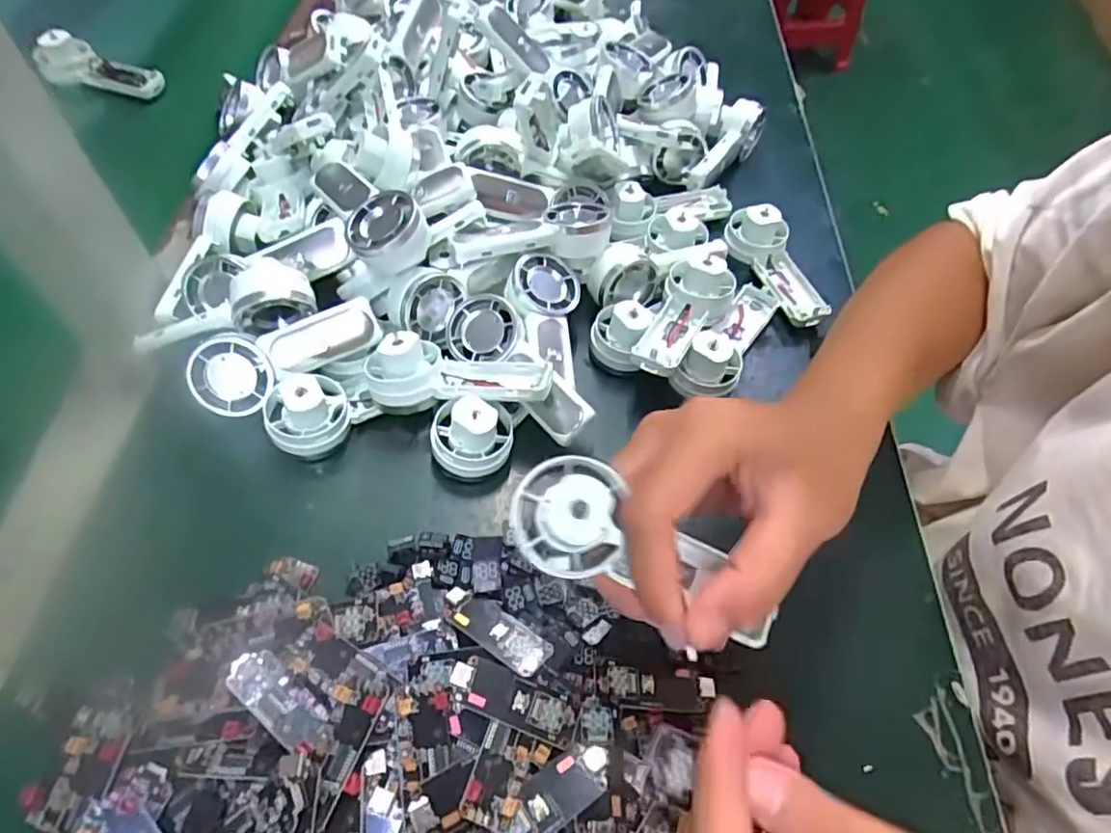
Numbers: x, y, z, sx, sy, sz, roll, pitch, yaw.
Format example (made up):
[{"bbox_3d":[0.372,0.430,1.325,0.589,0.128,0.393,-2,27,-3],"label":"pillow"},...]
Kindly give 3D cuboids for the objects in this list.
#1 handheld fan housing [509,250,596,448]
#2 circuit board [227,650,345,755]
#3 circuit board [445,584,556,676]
[{"bbox_3d":[-0.004,-0.039,0.336,0.038,0.021,0.109,-2,57,-4],"label":"handheld fan housing"},{"bbox_3d":[-0.102,0.106,0.238,0.050,0.005,0.019,29,60,15],"label":"circuit board"},{"bbox_3d":[-0.026,0.089,0.266,0.052,0.006,0.018,26,60,27],"label":"circuit board"}]

